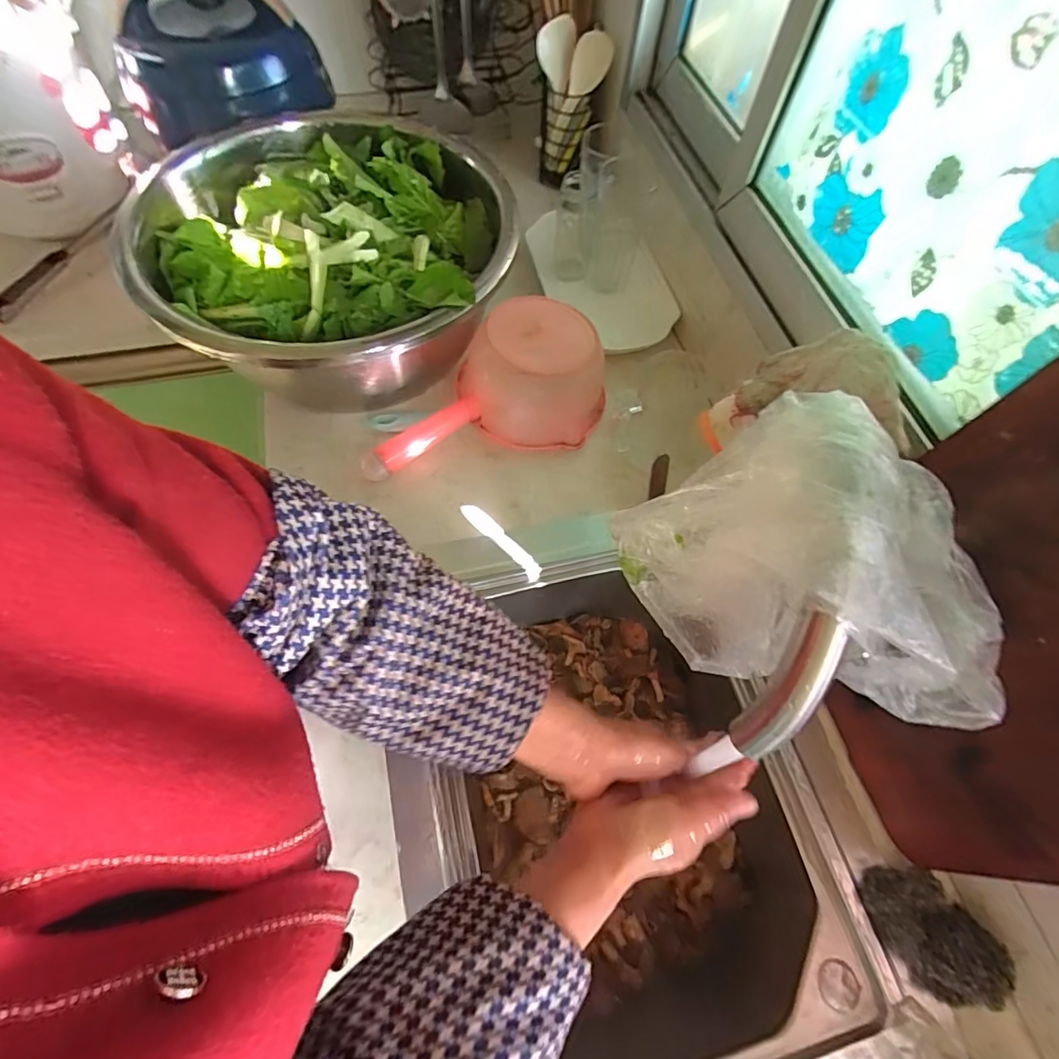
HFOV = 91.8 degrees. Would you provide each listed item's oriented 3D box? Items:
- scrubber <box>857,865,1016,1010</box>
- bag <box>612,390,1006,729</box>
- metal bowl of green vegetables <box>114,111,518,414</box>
[{"bbox_3d":[0.336,0.332,0.427,0.071,0.051,0.093,-36,71,-19],"label":"scrubber"},{"bbox_3d":[0.154,0.026,0.291,0.205,0.142,0.127,35,67,14],"label":"bag"},{"bbox_3d":[-0.242,-0.314,0.643,0.413,0.168,0.410,1,63,-2],"label":"metal bowl of green vegetables"}]

